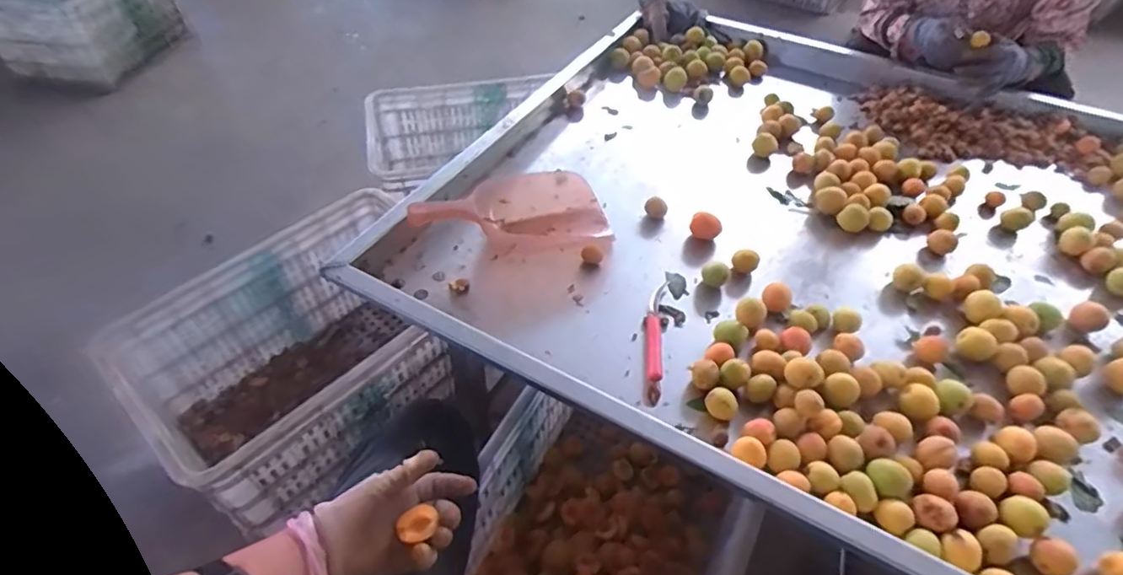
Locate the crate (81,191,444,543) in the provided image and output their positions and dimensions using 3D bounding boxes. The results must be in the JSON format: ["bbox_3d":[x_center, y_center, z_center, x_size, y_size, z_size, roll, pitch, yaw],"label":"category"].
[{"bbox_3d":[-0.434,0.127,1.039,0.359,0.283,0.520,35,57,26],"label":"crate"}]

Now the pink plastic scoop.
[{"bbox_3d":[-0.077,-0.130,0.884,0.292,0.080,0.172,-6,49,-6],"label":"pink plastic scoop"}]

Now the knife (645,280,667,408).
[{"bbox_3d":[0.120,0.061,0.743,0.026,0.021,0.196,7,49,5],"label":"knife"}]

